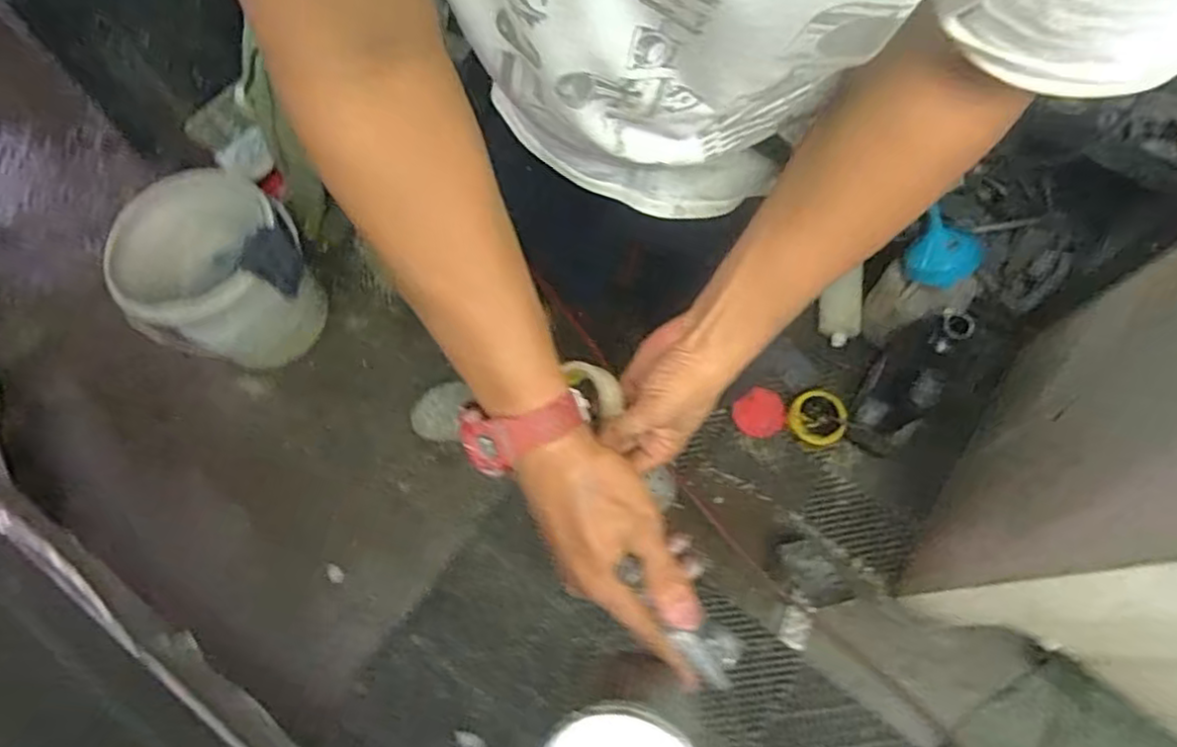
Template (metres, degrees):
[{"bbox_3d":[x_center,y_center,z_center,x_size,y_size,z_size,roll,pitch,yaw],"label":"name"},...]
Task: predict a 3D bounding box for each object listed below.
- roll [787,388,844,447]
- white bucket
[{"bbox_3d":[0.454,0.085,1.314,0.120,0.045,0.107,-6,69,-1],"label":"roll"},{"bbox_3d":[-0.724,-0.196,1.344,0.316,0.306,0.302,-39,73,-13],"label":"white bucket"}]

